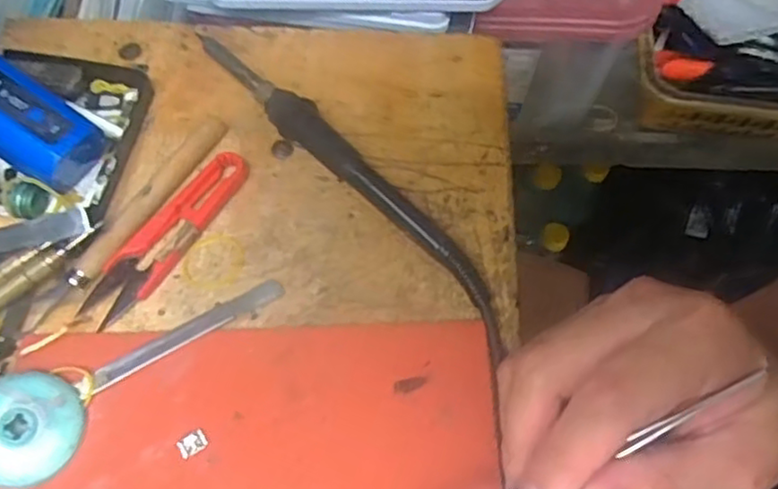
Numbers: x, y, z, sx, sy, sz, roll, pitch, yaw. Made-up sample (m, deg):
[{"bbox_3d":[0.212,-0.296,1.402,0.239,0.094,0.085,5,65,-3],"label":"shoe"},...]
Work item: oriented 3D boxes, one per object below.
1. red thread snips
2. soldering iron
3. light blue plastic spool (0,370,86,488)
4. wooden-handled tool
[{"bbox_3d":[-0.102,-0.004,0.316,0.022,0.009,0.100,34,67,14],"label":"red thread snips"},{"bbox_3d":[-0.016,-0.036,0.329,0.027,0.018,0.212,-39,71,-19],"label":"soldering iron"},{"bbox_3d":[-0.145,0.072,0.266,0.041,0.017,0.043,1,63,-2],"label":"light blue plastic spool"},{"bbox_3d":[-0.119,-0.014,0.315,0.013,0.010,0.124,31,66,12],"label":"wooden-handled tool"}]

